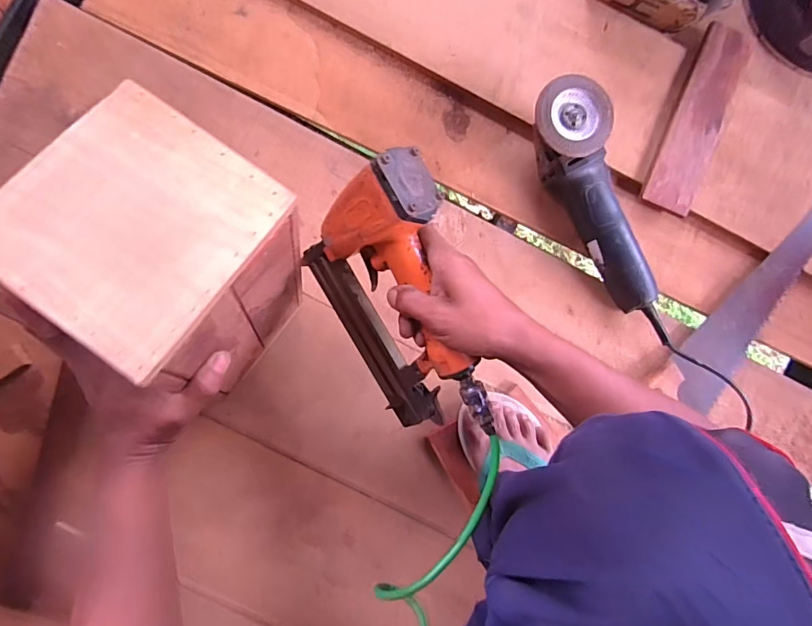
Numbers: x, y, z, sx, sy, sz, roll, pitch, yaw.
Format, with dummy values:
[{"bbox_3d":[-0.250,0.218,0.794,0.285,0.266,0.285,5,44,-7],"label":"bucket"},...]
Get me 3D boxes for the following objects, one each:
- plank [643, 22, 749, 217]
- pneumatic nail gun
[{"bbox_3d":[0.387,-0.253,0.614,0.066,0.022,0.242,21,88,-3],"label":"plank"},{"bbox_3d":[0.004,0.000,0.443,0.051,0.165,0.244,-36,98,-43],"label":"pneumatic nail gun"}]

